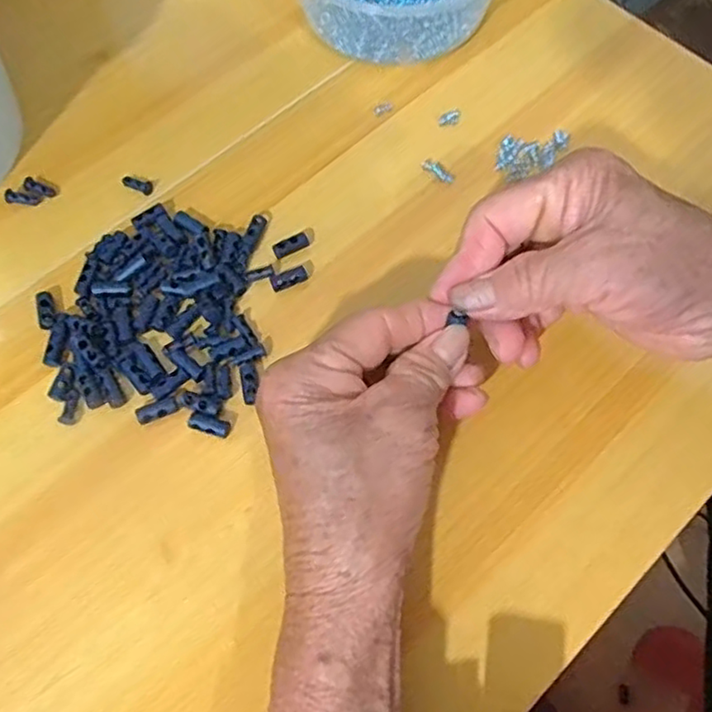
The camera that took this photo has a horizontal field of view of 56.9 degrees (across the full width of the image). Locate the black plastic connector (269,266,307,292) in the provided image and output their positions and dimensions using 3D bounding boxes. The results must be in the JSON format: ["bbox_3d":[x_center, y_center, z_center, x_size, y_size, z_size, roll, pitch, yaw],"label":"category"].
[{"bbox_3d":[-0.033,-0.038,0.325,0.018,0.006,0.008,-20,68,-8],"label":"black plastic connector"}]

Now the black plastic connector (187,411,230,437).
[{"bbox_3d":[-0.065,0.030,0.292,0.018,0.004,0.008,18,68,-6],"label":"black plastic connector"}]

